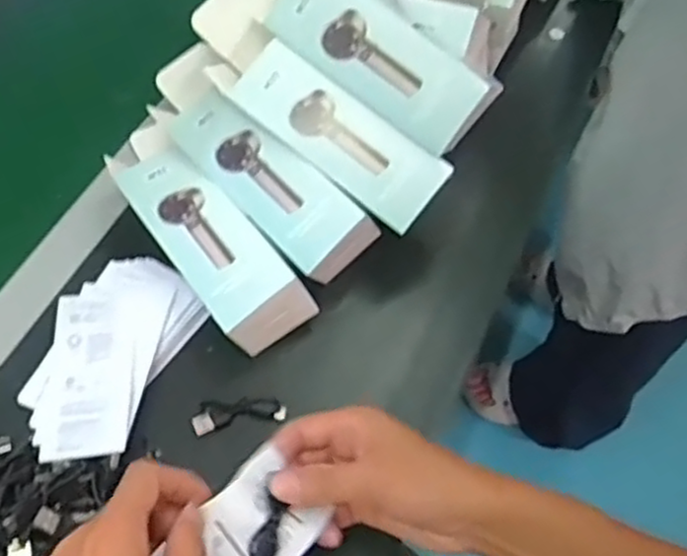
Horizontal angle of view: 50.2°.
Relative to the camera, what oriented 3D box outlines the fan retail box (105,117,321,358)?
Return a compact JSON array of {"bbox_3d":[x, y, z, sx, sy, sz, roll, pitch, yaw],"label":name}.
[{"bbox_3d":[-0.105,-0.035,0.538,0.066,0.054,0.198,-33,64,-18],"label":"fan retail box"}]

